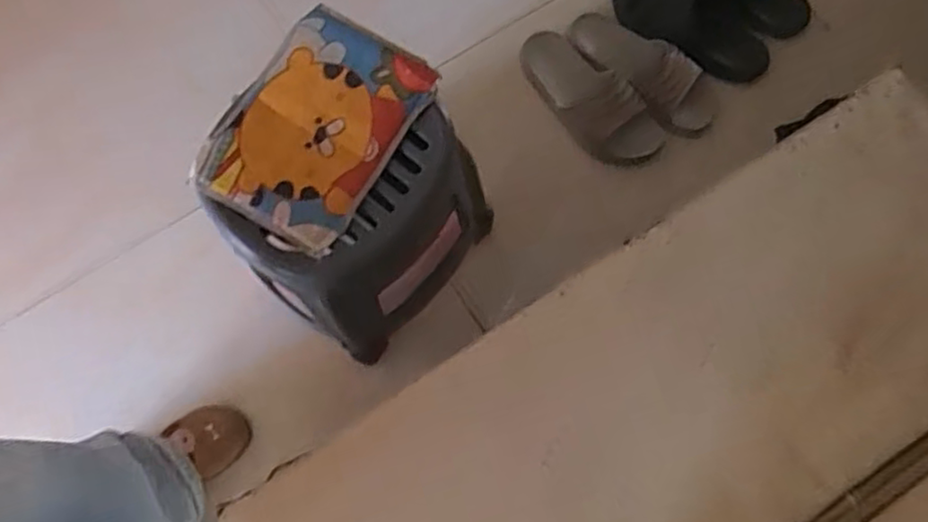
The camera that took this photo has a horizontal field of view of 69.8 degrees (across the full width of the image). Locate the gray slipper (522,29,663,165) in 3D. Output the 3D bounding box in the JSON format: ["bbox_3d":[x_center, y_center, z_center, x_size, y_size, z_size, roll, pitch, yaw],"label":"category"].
[{"bbox_3d":[0.206,-0.270,1.100,0.116,0.062,0.286,-40,79,-9],"label":"gray slipper"}]

